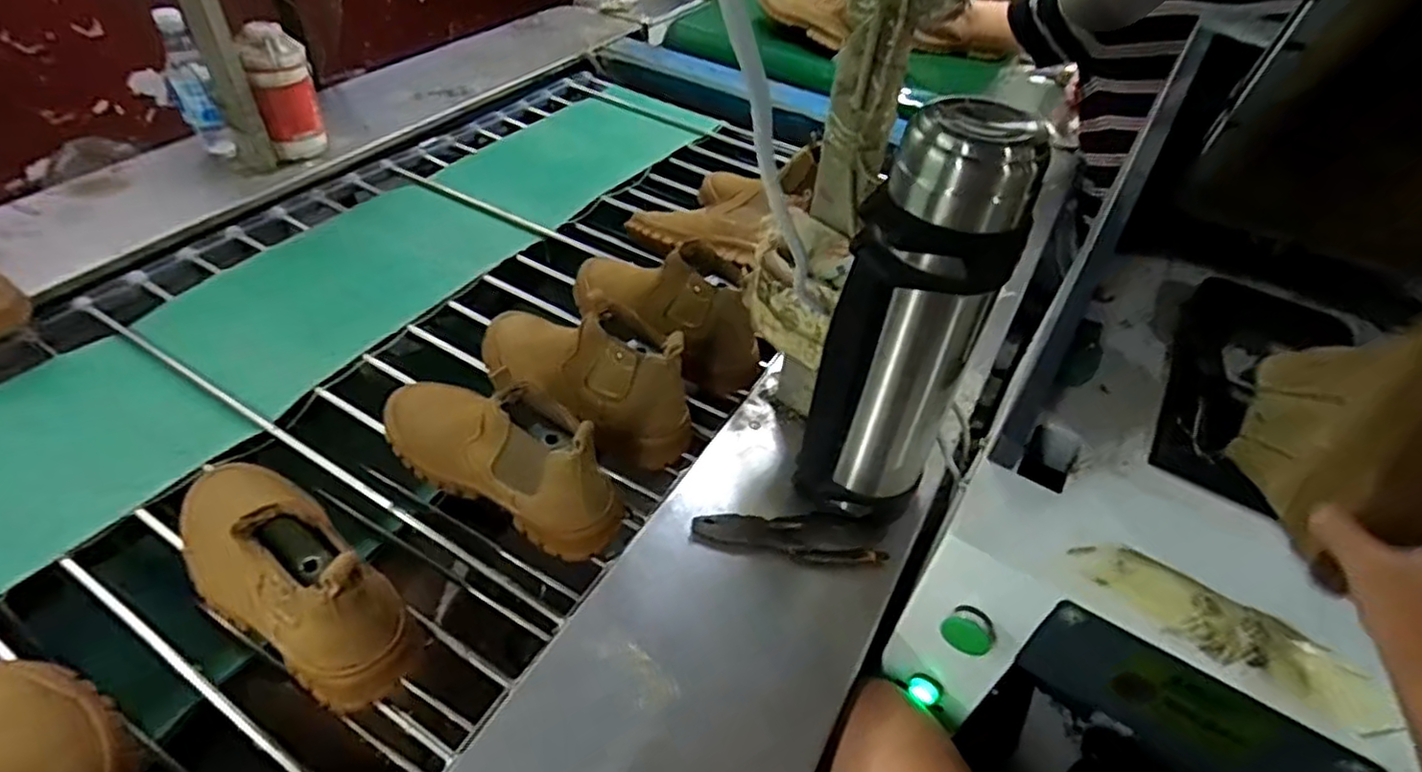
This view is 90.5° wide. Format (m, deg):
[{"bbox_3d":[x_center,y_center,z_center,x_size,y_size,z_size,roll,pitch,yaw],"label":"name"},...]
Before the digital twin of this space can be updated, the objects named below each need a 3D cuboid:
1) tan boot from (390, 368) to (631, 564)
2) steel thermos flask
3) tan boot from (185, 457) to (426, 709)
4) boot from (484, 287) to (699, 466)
[{"bbox_3d":[-0.221,0.055,0.708,0.280,0.159,0.092,31,50,21],"label":"tan boot"},{"bbox_3d":[0.165,-0.037,0.599,0.112,0.376,0.104,-33,58,-32],"label":"steel thermos flask"},{"bbox_3d":[-0.375,0.139,0.599,0.281,0.142,0.119,37,53,25],"label":"tan boot"},{"bbox_3d":[-0.149,-0.034,0.809,0.294,0.146,0.089,30,50,21],"label":"boot"}]

